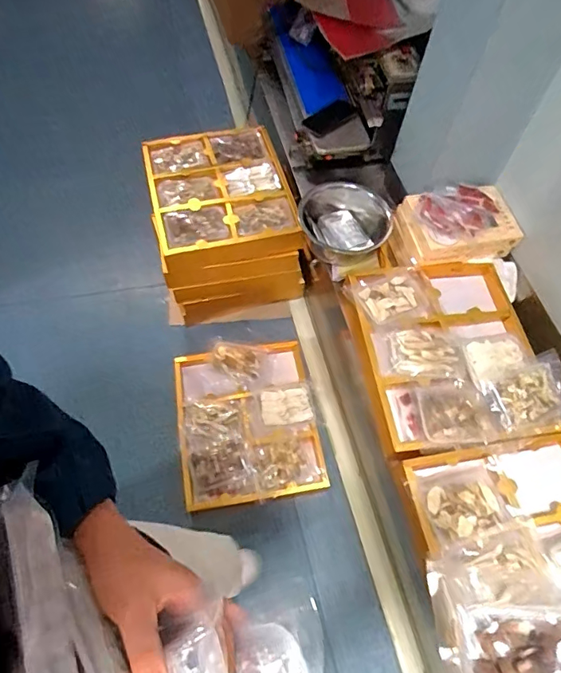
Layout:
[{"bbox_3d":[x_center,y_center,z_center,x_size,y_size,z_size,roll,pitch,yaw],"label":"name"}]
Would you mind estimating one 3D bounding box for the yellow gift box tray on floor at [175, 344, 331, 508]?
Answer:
[{"bbox_3d":[-0.091,0.237,1.347,0.384,0.103,0.444,-6,61,-8],"label":"yellow gift box tray on floor"}]

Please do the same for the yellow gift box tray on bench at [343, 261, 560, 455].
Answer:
[{"bbox_3d":[0.393,0.024,1.075,0.394,0.082,0.455,-9,62,-9],"label":"yellow gift box tray on bench"}]

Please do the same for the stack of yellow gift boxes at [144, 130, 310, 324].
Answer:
[{"bbox_3d":[-0.178,-0.344,1.479,0.395,0.366,0.444,-10,62,-10],"label":"stack of yellow gift boxes"}]

